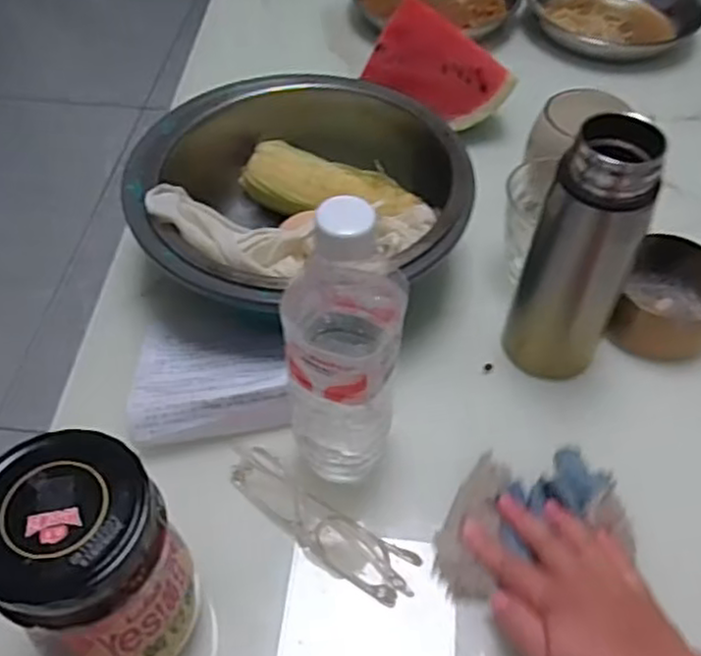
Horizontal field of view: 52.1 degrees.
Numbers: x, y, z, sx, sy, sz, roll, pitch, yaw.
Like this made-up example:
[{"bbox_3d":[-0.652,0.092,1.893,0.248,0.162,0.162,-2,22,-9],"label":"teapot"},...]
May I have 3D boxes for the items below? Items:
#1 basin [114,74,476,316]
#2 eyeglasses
[{"bbox_3d":[-0.045,-0.109,0.596,0.256,0.113,0.242,0,52,-1],"label":"basin"},{"bbox_3d":[-0.023,0.124,0.467,0.140,0.028,0.035,33,58,23],"label":"eyeglasses"}]

